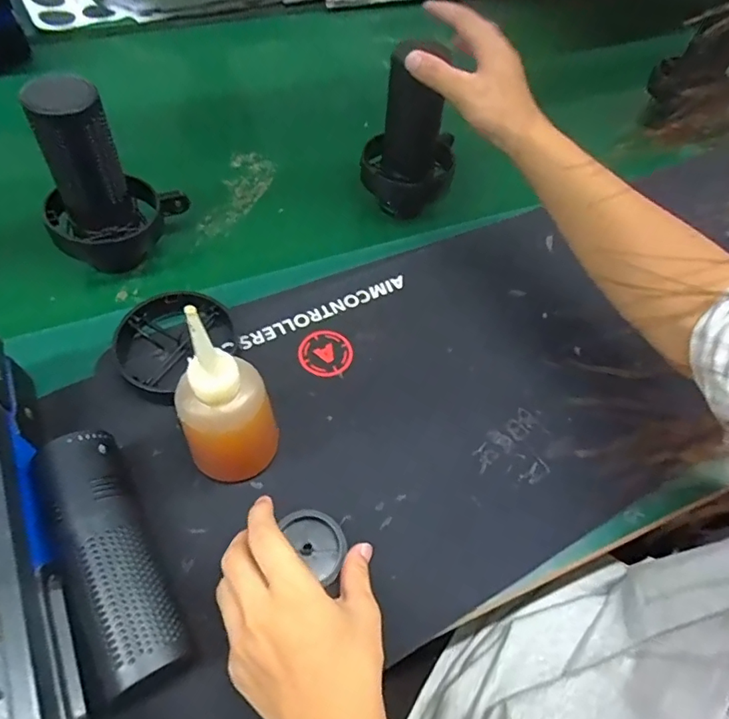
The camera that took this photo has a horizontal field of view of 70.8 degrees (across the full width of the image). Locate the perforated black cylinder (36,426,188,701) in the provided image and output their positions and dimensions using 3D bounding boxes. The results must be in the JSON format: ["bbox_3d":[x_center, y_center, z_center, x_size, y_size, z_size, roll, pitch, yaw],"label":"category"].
[{"bbox_3d":[-0.165,0.125,0.328,0.053,0.050,0.162,-25,63,-18],"label":"perforated black cylinder"}]

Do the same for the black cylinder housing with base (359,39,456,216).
[{"bbox_3d":[0.045,-0.221,0.512,0.094,0.173,0.075,2,62,3],"label":"black cylinder housing with base"}]

